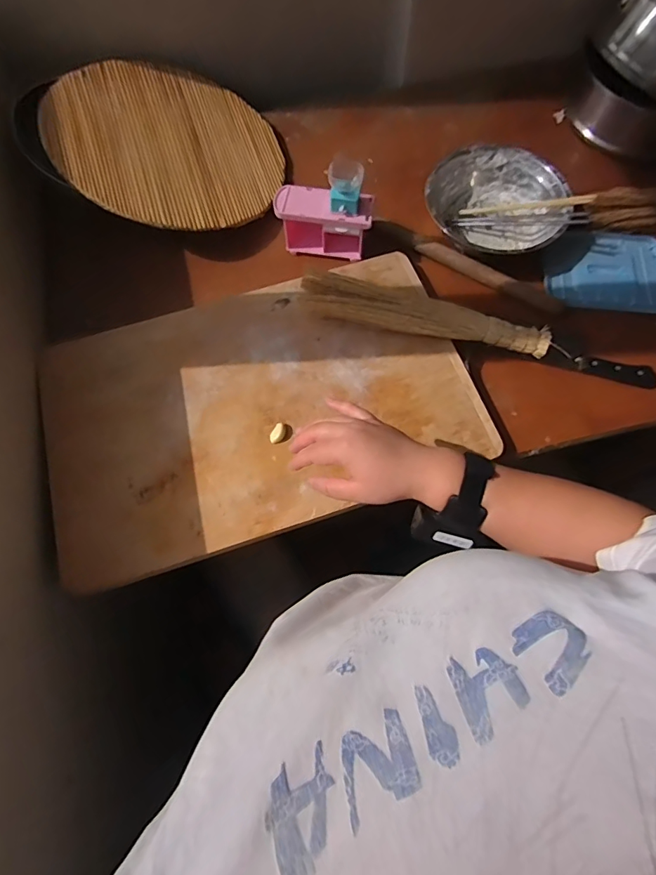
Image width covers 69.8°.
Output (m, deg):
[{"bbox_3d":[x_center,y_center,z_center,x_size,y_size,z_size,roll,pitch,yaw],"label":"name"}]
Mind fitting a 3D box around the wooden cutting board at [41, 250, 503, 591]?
[{"bbox_3d":[-0.096,-0.055,0.667,0.591,0.034,0.375,-18,68,-7],"label":"wooden cutting board"}]

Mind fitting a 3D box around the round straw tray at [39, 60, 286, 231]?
[{"bbox_3d":[-0.263,-0.497,0.800,0.373,0.010,0.363,-9,70,-22],"label":"round straw tray"}]

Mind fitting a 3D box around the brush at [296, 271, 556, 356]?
[{"bbox_3d":[0.141,-0.176,0.693,0.367,0.063,0.060,9,68,4],"label":"brush"}]

